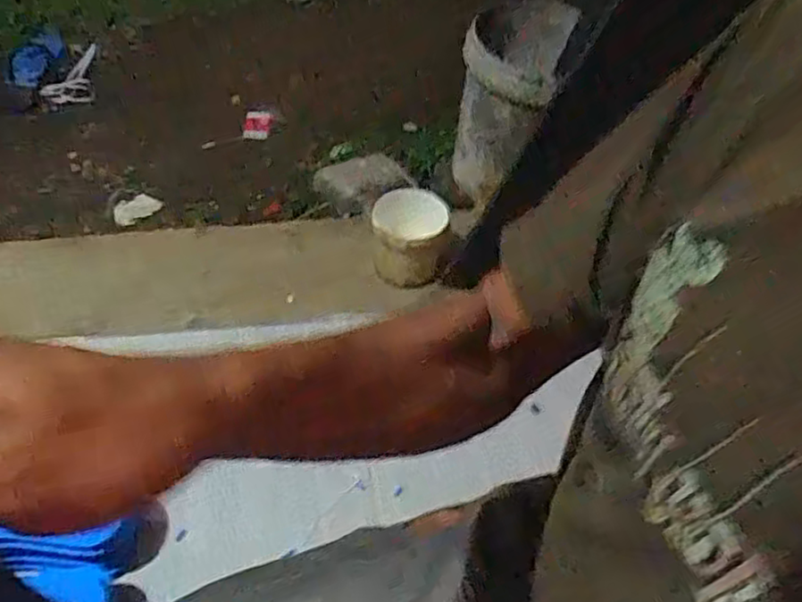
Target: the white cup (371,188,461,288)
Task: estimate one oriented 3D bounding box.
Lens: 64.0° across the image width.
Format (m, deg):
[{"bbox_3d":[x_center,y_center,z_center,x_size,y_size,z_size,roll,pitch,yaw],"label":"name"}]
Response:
[{"bbox_3d":[0.018,-0.110,1.115,0.133,0.132,0.138,1,54,-4],"label":"white cup"}]

